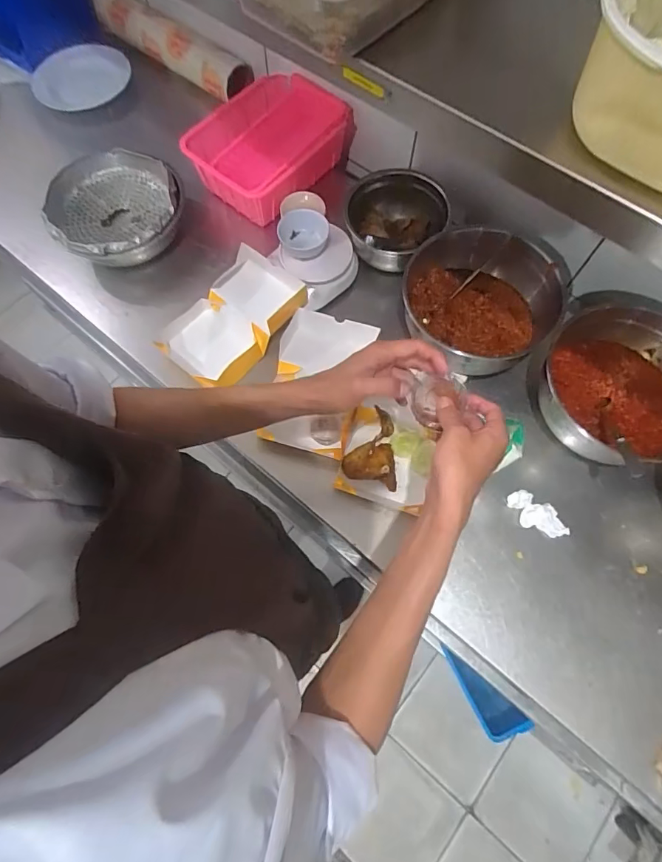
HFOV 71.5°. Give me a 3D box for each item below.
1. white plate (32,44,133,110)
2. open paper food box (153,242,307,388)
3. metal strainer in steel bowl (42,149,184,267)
[{"bbox_3d":[-0.591,-0.827,1.083,0.238,0.112,0.023,-17,29,12],"label":"white plate"},{"bbox_3d":[-0.182,-0.206,0.849,0.163,0.038,0.253,41,92,15],"label":"open paper food box"},{"bbox_3d":[-0.417,-0.433,0.912,0.245,0.083,0.253,0,69,0],"label":"metal strainer in steel bowl"}]

